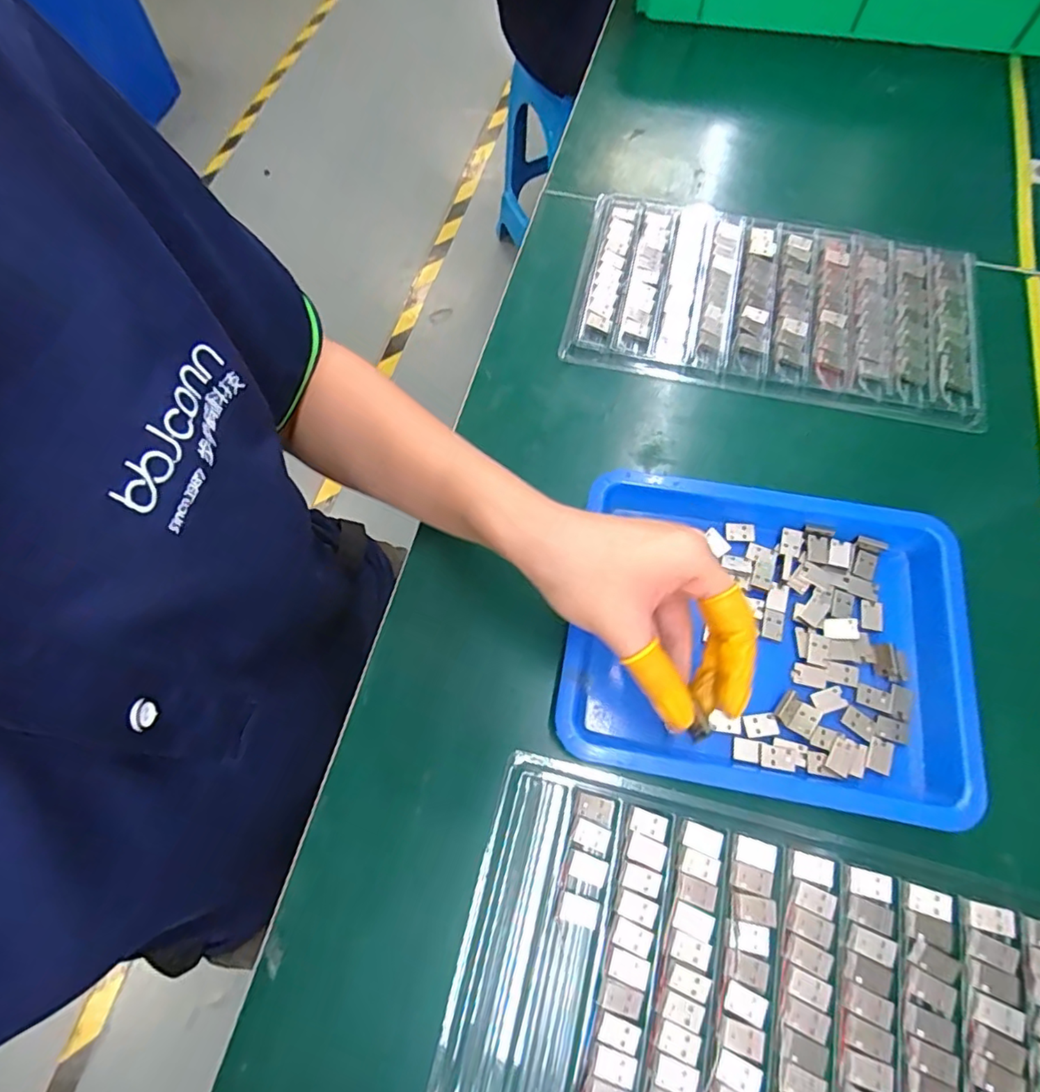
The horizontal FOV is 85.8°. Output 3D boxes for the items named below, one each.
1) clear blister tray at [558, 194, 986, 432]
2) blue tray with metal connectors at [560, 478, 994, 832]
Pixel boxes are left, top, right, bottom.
[{"bbox_3d":[0.190,-0.184,0.426,0.292,0.013,0.164,13,69,7],"label":"clear blister tray"},{"bbox_3d":[0.142,0.052,0.320,0.221,0.023,0.172,11,69,6],"label":"blue tray with metal connectors"}]

